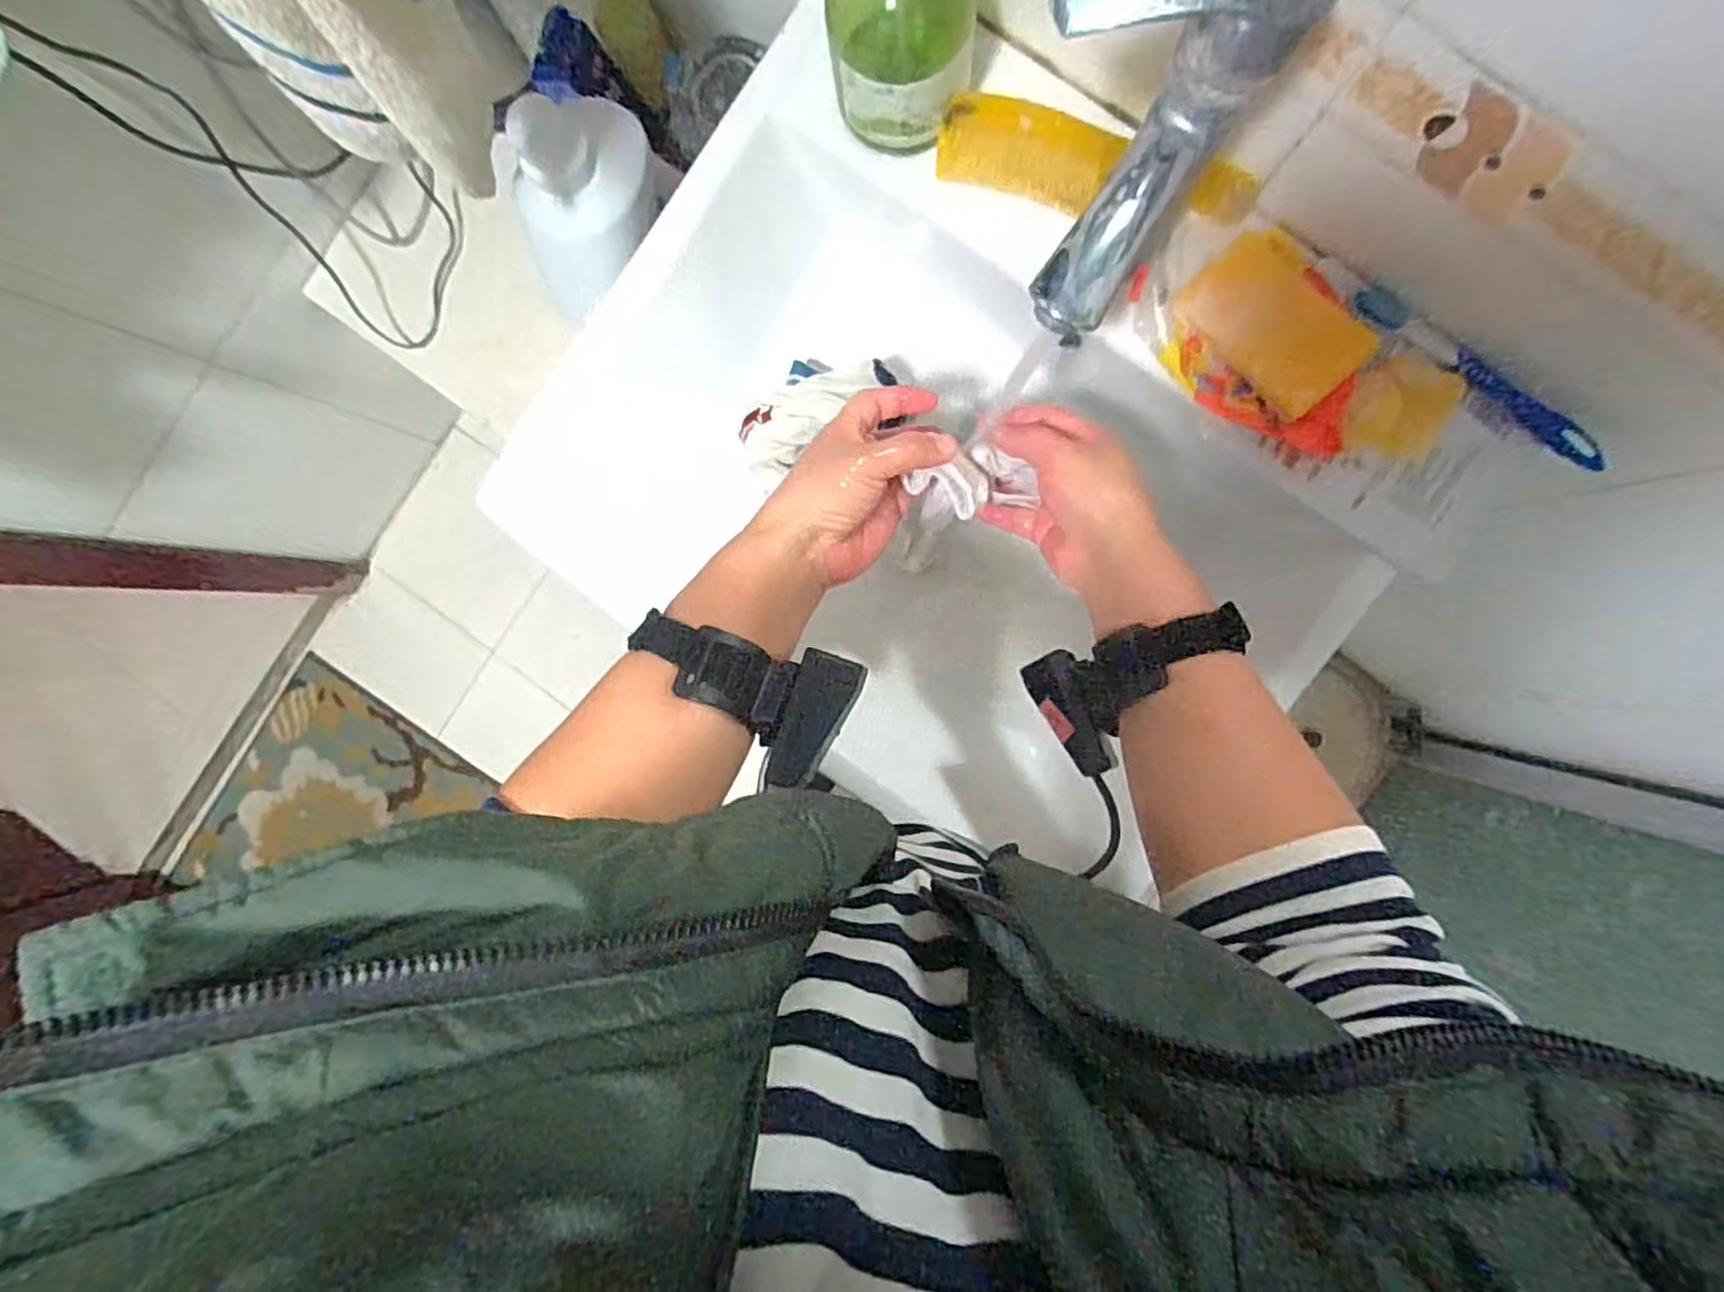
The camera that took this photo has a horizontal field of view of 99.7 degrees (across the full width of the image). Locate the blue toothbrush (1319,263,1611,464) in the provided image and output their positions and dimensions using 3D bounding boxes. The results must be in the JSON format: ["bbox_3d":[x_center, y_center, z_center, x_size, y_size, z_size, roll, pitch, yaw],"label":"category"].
[{"bbox_3d":[0.361,-0.167,0.433,0.202,0.022,0.020,36,94,1],"label":"blue toothbrush"}]

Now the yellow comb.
[{"bbox_3d":[0.140,-0.287,0.441,0.188,0.006,0.046,15,138,0],"label":"yellow comb"}]

